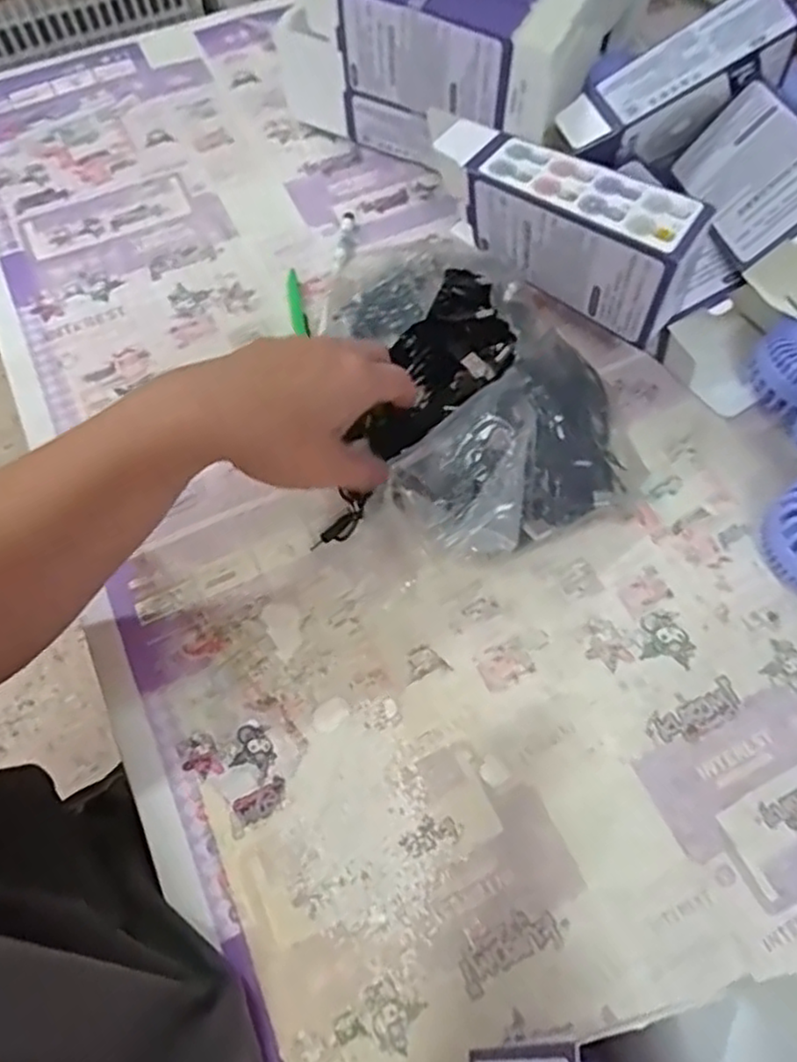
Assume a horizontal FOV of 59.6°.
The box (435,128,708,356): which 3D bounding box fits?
[{"bbox_3d":[0.095,-0.181,0.419,0.161,0.071,0.042,31,70,14],"label":"box"}]

